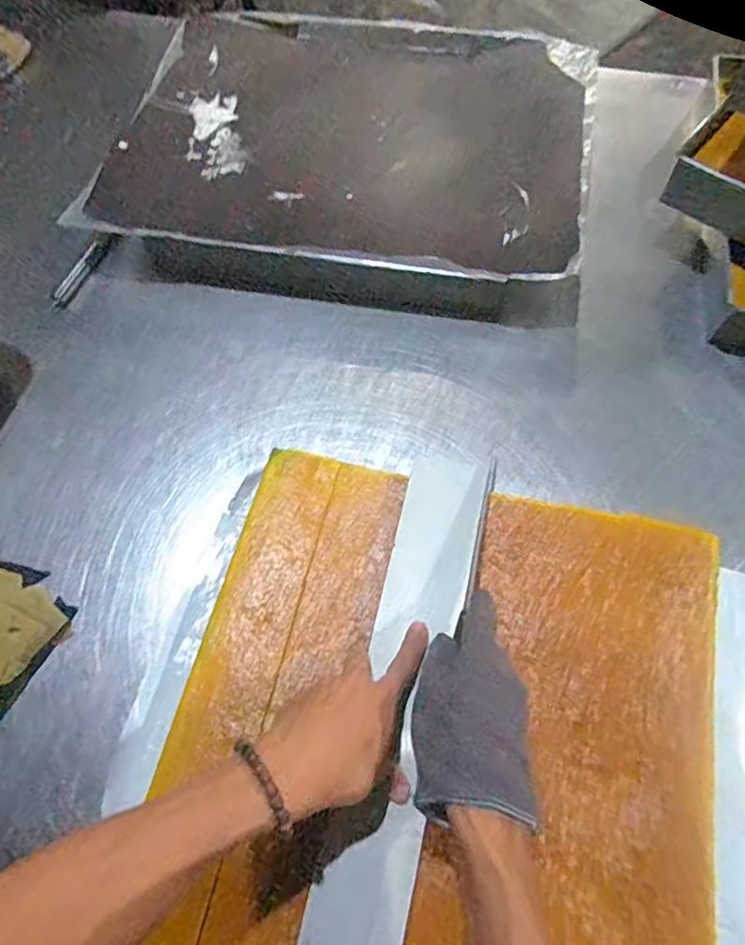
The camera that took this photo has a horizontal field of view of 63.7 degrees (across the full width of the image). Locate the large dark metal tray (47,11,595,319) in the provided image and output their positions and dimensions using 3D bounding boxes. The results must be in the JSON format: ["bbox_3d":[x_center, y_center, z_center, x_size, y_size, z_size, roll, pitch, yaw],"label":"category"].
[{"bbox_3d":[-0.030,-0.424,0.791,0.602,0.100,0.440,8,64,6],"label":"large dark metal tray"}]

